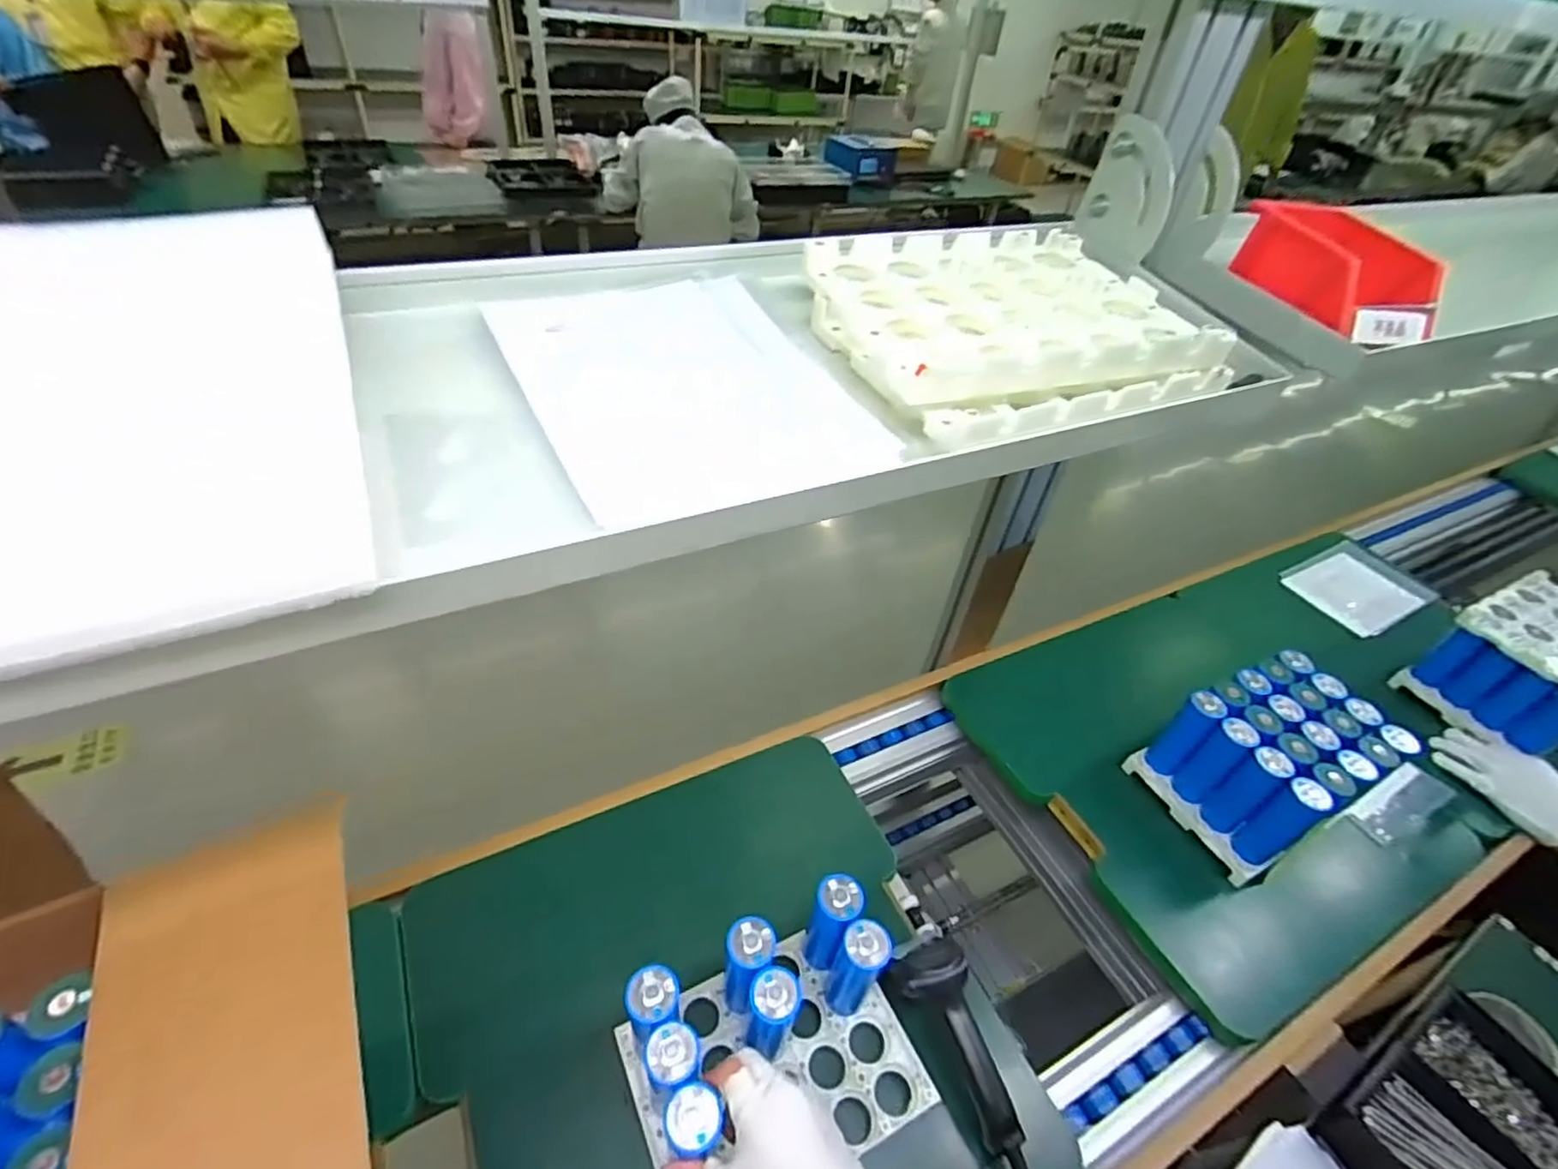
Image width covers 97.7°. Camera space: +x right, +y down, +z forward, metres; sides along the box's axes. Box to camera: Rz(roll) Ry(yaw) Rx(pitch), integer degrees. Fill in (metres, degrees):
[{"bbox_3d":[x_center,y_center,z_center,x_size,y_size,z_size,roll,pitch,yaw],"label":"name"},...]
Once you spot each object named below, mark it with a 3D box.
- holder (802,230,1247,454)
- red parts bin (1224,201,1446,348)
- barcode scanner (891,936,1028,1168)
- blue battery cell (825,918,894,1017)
[{"bbox_3d":[0.158,-0.178,0.464,0.243,0.048,0.203,-12,46,-20],"label":"holder"},{"bbox_3d":[0.488,-0.275,0.591,0.090,0.061,0.156,1,43,-7],"label":"red parts bin"},{"bbox_3d":[0.162,0.411,0.602,0.062,0.055,0.183,-9,45,-17],"label":"barcode scanner"},{"bbox_3d":[0.068,0.342,0.602,0.038,0.129,0.035,4,42,-4],"label":"blue battery cell"}]

